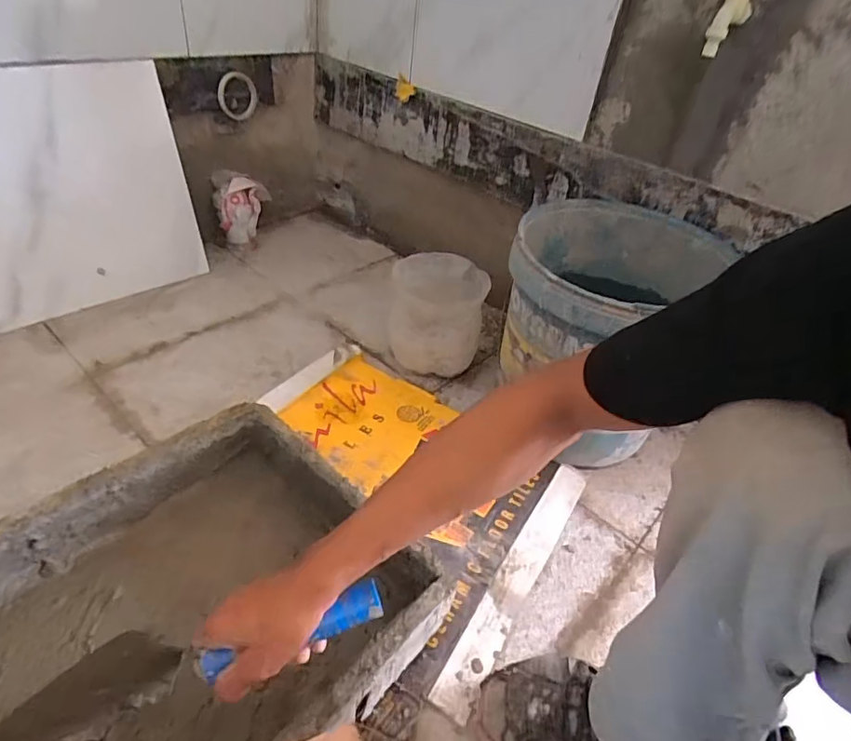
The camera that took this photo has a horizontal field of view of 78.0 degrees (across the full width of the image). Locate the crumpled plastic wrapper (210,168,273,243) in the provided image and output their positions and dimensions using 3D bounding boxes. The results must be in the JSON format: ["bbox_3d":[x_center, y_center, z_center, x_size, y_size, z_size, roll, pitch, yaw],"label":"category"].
[{"bbox_3d":[-0.430,-0.384,1.236,0.120,0.162,0.053,-4,28,-11],"label":"crumpled plastic wrapper"}]

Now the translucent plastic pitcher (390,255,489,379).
[{"bbox_3d":[0.019,-0.096,0.955,0.146,0.181,0.181,-2,40,-14],"label":"translucent plastic pitcher"}]

